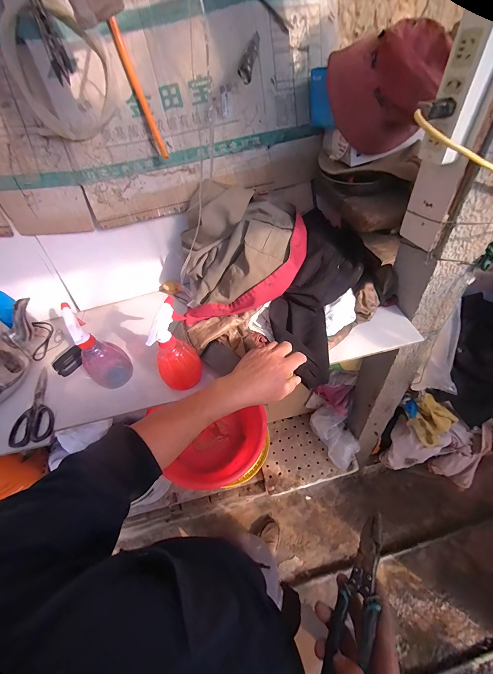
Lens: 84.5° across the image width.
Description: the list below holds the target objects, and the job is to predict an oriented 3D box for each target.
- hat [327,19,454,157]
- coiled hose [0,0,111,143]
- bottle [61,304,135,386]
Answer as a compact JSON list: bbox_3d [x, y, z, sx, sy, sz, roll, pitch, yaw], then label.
[{"bbox_3d":[0.253,-0.481,0.537,0.181,0.159,0.122,7,56,10],"label":"hat"},{"bbox_3d":[-0.353,-0.496,0.514,0.151,0.203,0.040,-20,37,-16],"label":"coiled hose"},{"bbox_3d":[-0.308,0.029,0.550,0.087,0.182,0.077,29,62,23],"label":"bottle"}]

